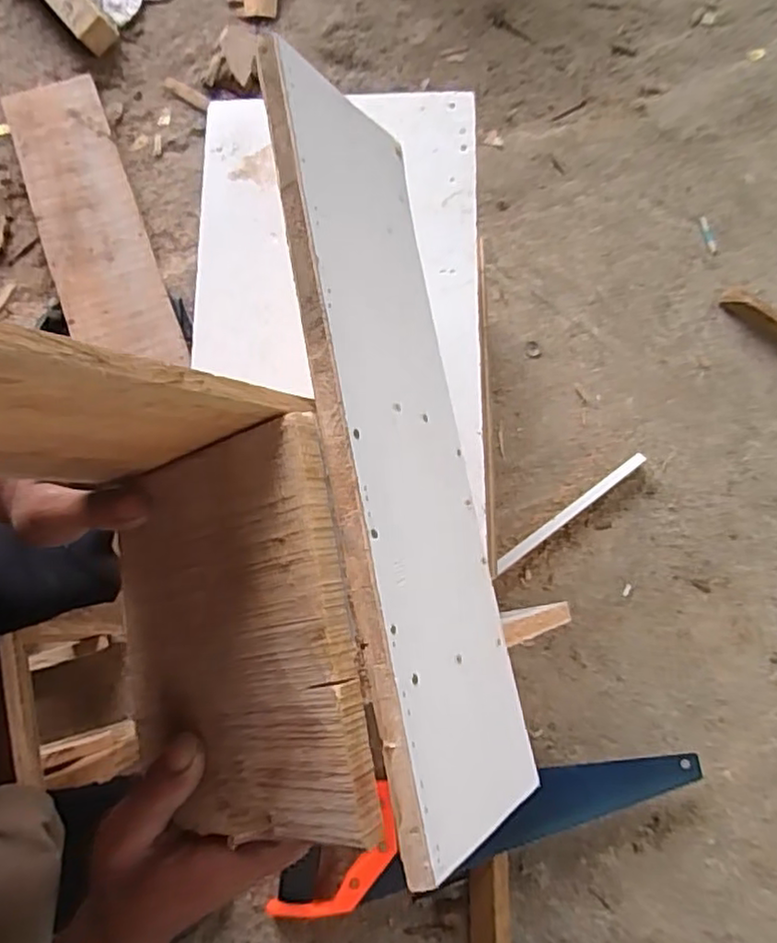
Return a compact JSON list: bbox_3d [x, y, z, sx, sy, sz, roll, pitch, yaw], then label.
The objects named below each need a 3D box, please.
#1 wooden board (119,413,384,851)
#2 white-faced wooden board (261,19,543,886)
[{"bbox_3d":[-0.077,0.078,0.304,0.138,0.015,0.174,-18,76,32],"label":"wooden board"},{"bbox_3d":[0.007,-0.023,0.337,0.017,0.117,0.393,-18,77,31],"label":"white-faced wooden board"}]

